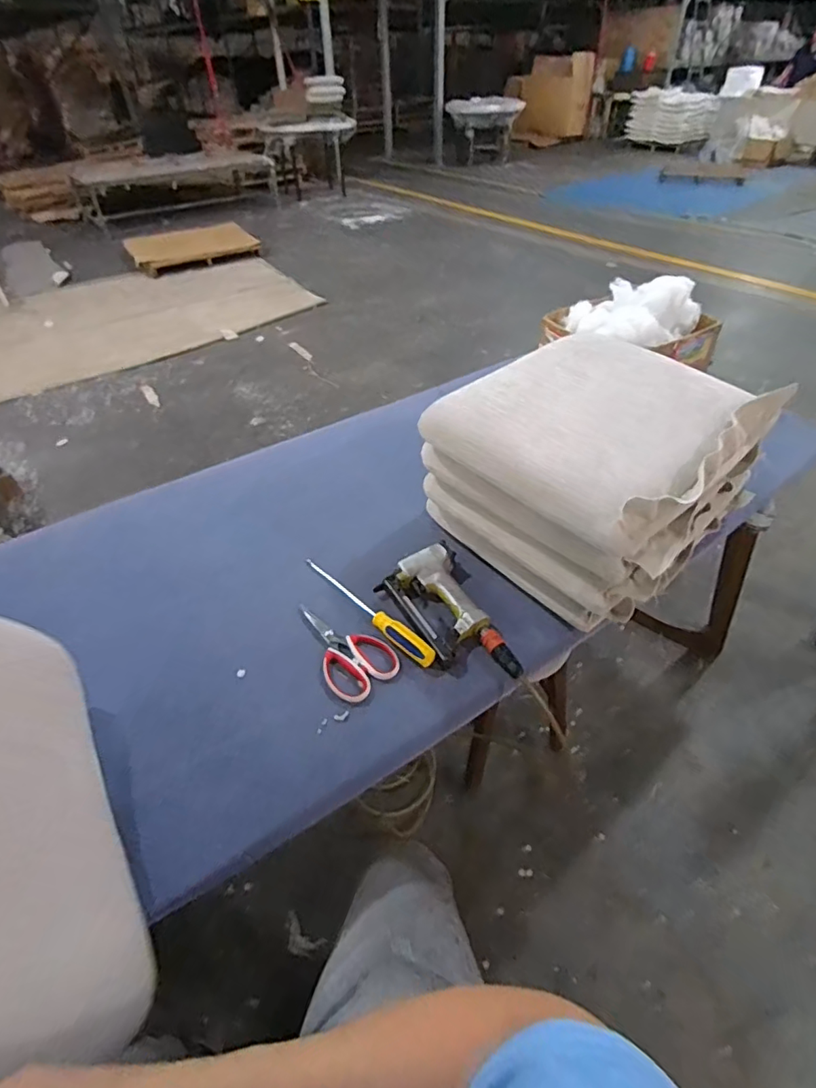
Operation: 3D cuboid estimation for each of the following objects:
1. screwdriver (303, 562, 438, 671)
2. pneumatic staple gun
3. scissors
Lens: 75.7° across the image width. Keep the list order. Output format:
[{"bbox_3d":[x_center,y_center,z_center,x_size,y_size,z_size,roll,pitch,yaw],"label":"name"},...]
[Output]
[{"bbox_3d":[-0.071,0.095,0.820,0.033,0.025,0.302,-33,51,-29],"label":"screwdriver"},{"bbox_3d":[0.072,0.103,0.781,0.128,0.043,0.246,-27,49,-24],"label":"pneumatic staple gun"},{"bbox_3d":[-0.099,0.146,0.770,0.097,0.010,0.186,-29,50,-26],"label":"scissors"}]

